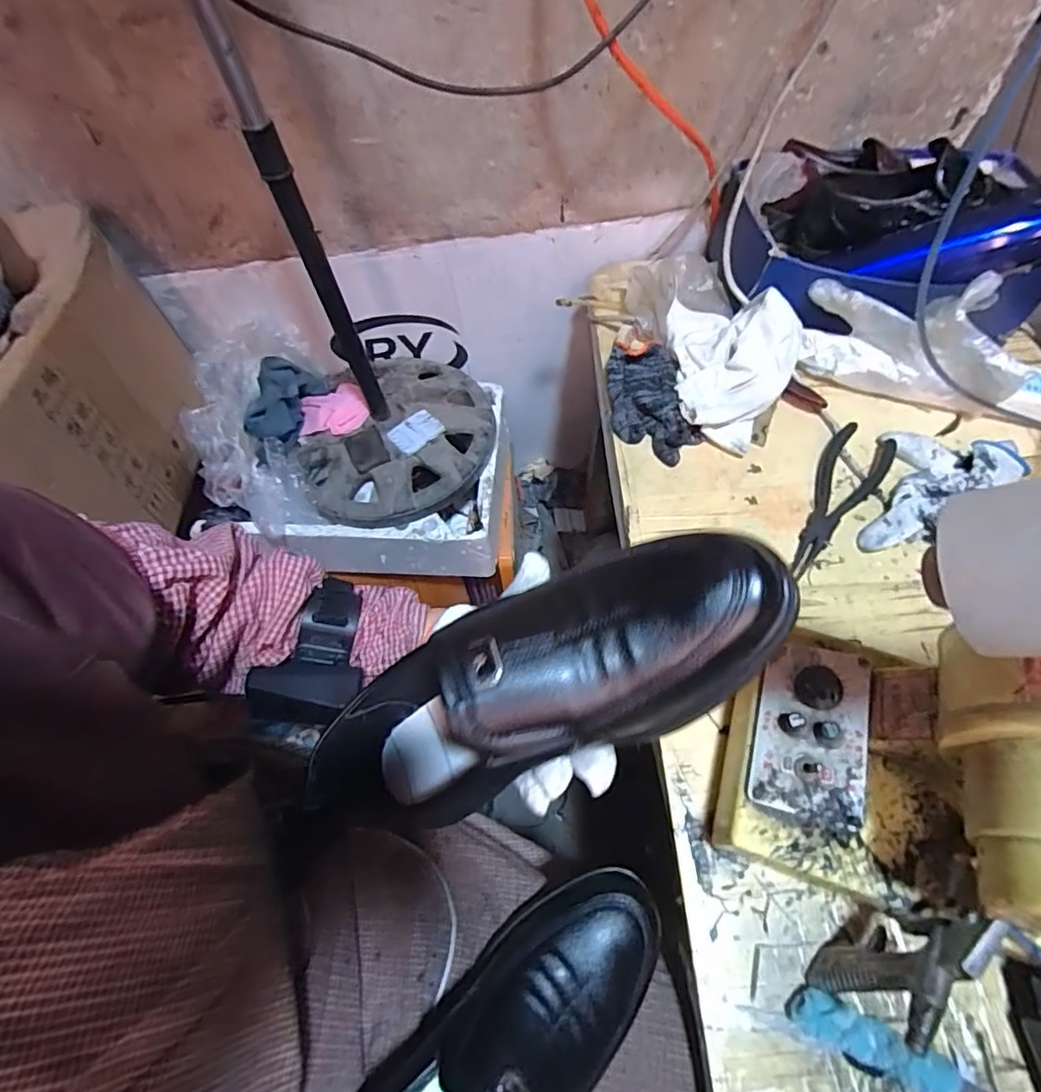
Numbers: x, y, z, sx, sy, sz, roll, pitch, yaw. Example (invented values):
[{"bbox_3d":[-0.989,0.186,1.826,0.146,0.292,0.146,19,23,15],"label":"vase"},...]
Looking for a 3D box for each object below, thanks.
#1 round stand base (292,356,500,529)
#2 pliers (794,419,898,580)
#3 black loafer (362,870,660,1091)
[{"bbox_3d":[-0.174,-0.161,0.771,0.264,0.049,0.268,-2,61,3],"label":"round stand base"},{"bbox_3d":[0.305,-0.049,0.551,0.056,0.023,0.198,35,69,21],"label":"pliers"},{"bbox_3d":[-0.011,0.301,0.318,0.088,0.082,0.250,38,71,22],"label":"black loafer"}]

